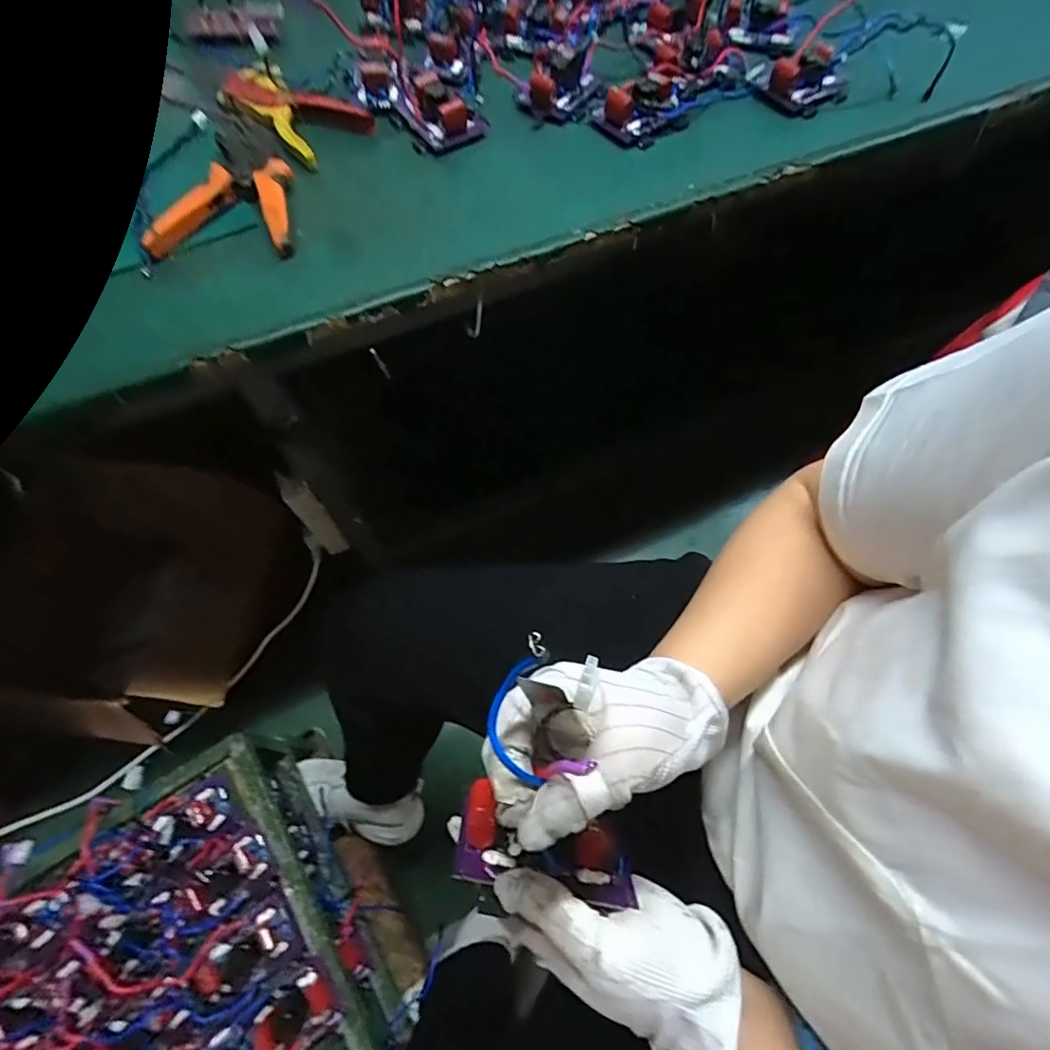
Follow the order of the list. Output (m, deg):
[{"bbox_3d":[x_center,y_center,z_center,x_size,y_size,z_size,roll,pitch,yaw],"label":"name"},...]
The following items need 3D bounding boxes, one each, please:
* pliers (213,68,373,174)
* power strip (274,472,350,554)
[{"bbox_3d":[-0.253,-0.446,0.565,0.170,0.018,0.090,38,71,16],"label":"pliers"},{"bbox_3d":[-0.284,-0.010,0.716,0.032,0.169,0.041,-41,71,-16],"label":"power strip"}]

